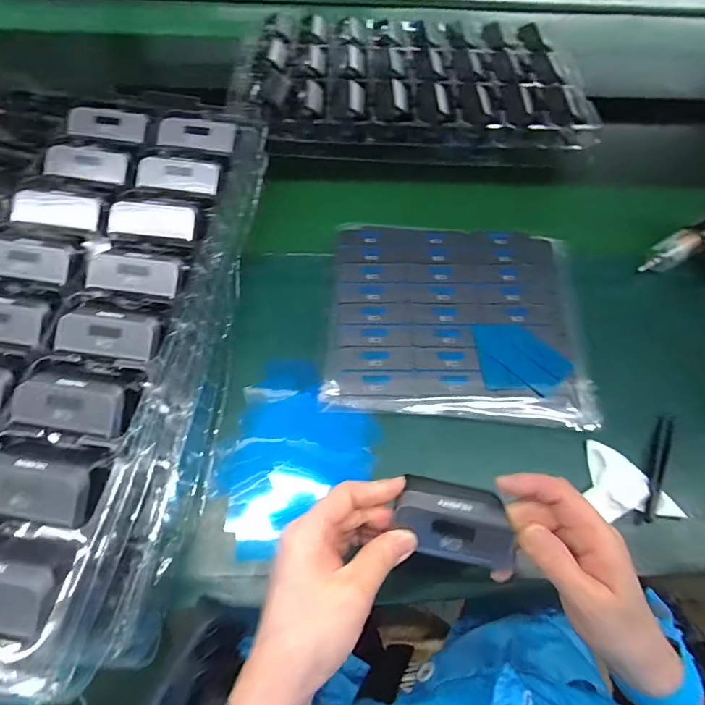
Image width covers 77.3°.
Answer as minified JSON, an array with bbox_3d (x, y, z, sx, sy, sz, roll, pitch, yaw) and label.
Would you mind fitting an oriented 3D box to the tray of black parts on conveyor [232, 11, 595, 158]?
[{"bbox_3d":[0.098,-0.415,0.684,0.478,0.084,0.298,4,60,0],"label":"tray of black parts on conveyor"}]

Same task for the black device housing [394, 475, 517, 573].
[{"bbox_3d":[0.064,0.105,0.279,0.072,0.019,0.046,12,60,5],"label":"black device housing"}]

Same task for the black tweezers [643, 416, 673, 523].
[{"bbox_3d":[0.272,0.103,0.392,0.015,0.011,0.093,16,80,7],"label":"black tweezers"}]

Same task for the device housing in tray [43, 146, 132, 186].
[{"bbox_3d":[-0.250,-0.178,0.416,0.083,0.004,0.031,7,83,0],"label":"device housing in tray"}]

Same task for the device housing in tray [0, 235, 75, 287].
[{"bbox_3d":[-0.269,-0.077,0.365,0.080,0.010,0.034,9,86,2],"label":"device housing in tray"}]

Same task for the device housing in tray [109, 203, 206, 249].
[{"bbox_3d":[-0.174,-0.115,0.395,0.078,0.023,0.035,8,86,4],"label":"device housing in tray"}]

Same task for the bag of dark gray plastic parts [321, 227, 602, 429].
[{"bbox_3d":[0.110,-0.042,0.463,0.263,0.020,0.225,5,60,1],"label":"bag of dark gray plastic parts"}]

